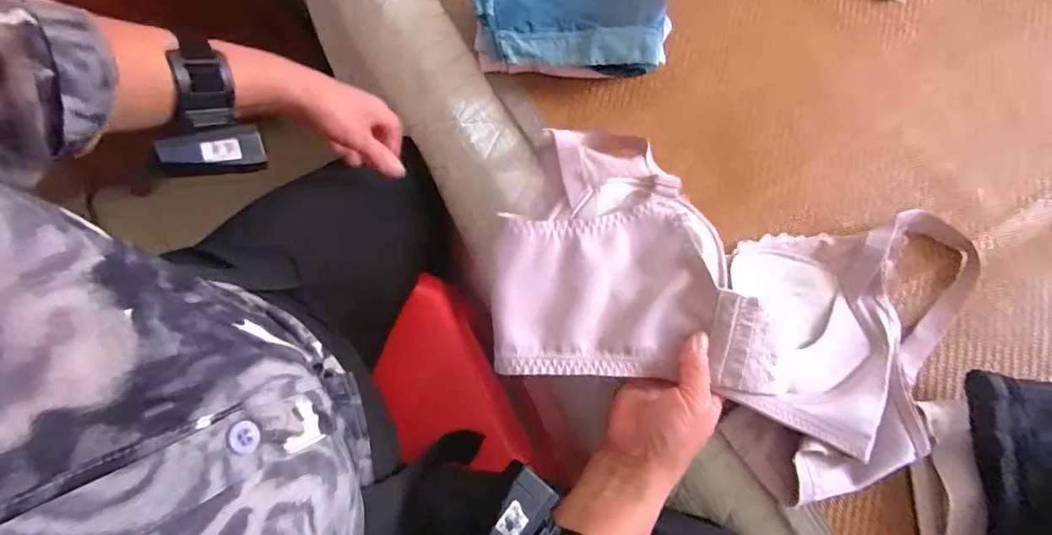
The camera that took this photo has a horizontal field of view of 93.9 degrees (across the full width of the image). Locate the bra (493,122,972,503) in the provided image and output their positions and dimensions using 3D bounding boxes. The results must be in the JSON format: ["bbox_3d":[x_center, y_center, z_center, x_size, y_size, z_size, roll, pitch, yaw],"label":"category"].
[{"bbox_3d":[0.165,0.034,0.372,0.371,0.074,0.224,9,70,2],"label":"bra"}]

